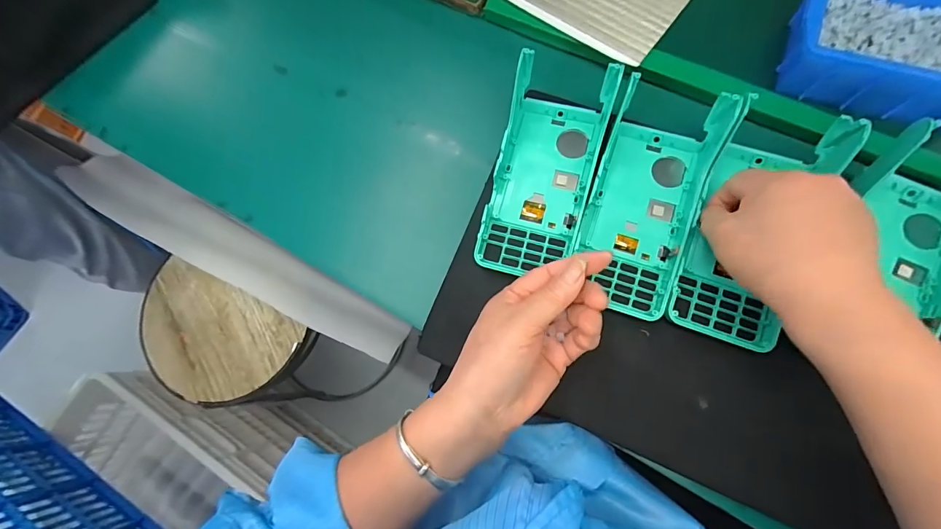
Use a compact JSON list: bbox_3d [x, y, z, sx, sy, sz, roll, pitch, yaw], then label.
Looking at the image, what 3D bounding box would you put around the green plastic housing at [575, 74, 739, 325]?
[{"bbox_3d":[0.132,-0.051,0.302,0.080,0.053,0.163,20,77,3],"label":"green plastic housing"}]

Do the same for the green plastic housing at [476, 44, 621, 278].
[{"bbox_3d":[0.059,-0.076,0.319,0.076,0.058,0.164,14,77,2],"label":"green plastic housing"}]

